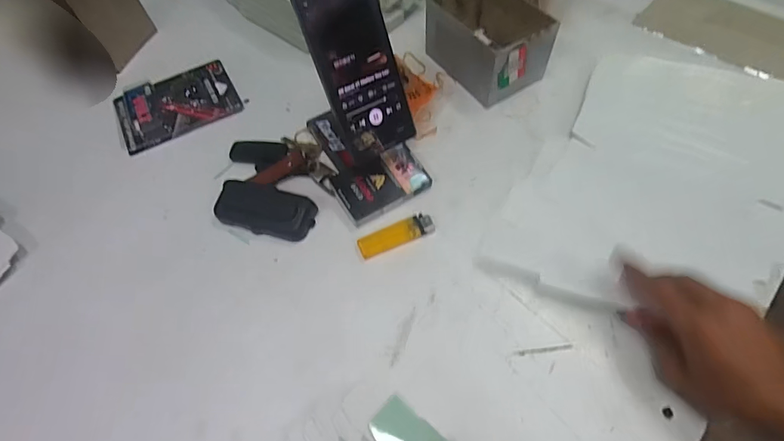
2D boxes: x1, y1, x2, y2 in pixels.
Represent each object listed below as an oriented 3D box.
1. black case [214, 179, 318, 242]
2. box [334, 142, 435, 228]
[{"bbox_3d":[-0.135,-0.012,0.463,0.104,0.016,0.052,16,61,12],"label":"black case"},{"bbox_3d":[-0.011,-0.041,0.468,0.095,0.022,0.058,-27,61,-13],"label":"box"}]

